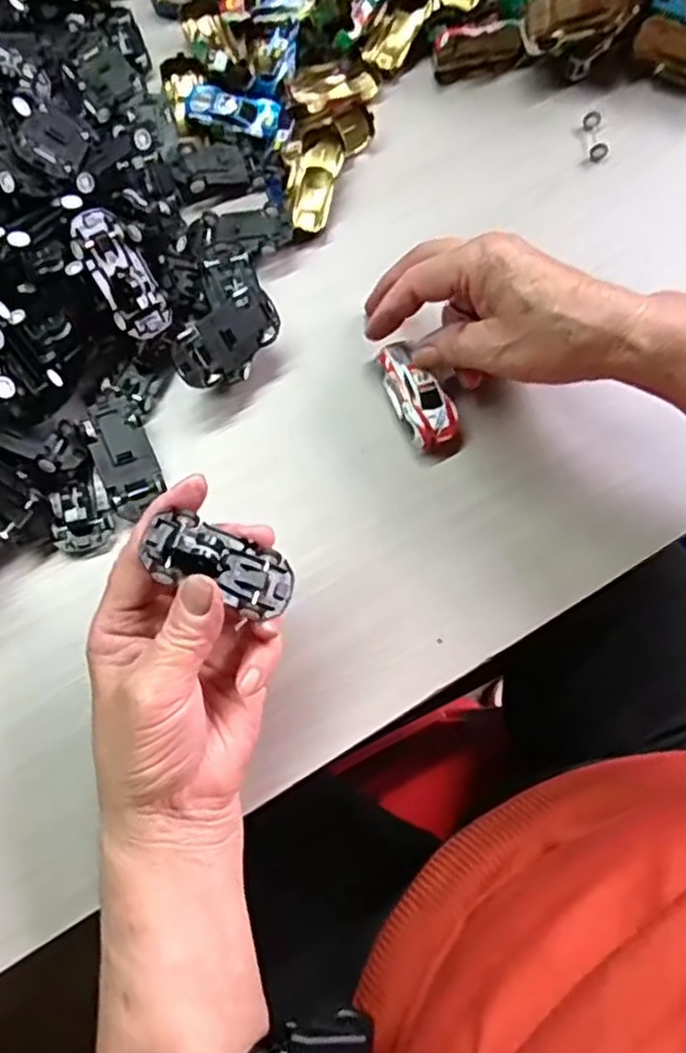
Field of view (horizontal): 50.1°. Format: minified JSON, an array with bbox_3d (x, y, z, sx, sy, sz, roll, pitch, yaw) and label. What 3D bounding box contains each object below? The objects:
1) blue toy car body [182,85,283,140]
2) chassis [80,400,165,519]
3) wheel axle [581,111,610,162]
[{"bbox_3d":[-0.069,-0.262,0.462,0.062,0.014,0.026,14,71,3],"label":"blue toy car body"},{"bbox_3d":[-0.116,-0.038,0.388,0.030,0.016,0.067,-22,73,-9],"label":"chassis"},{"bbox_3d":[0.164,-0.254,0.477,0.012,0.010,0.038,0,73,-2],"label":"wheel axle"}]

